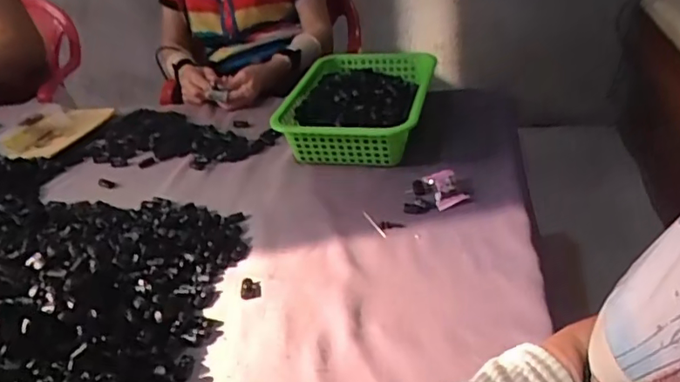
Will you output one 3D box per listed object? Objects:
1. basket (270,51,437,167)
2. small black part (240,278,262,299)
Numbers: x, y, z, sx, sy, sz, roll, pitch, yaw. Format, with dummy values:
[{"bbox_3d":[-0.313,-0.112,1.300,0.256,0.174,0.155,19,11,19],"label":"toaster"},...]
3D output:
[{"bbox_3d":[0.033,-0.138,0.898,0.210,0.089,0.311,2,34,15],"label":"basket"},{"bbox_3d":[-0.102,0.111,0.618,0.023,0.012,0.025,-11,33,-6],"label":"small black part"}]

